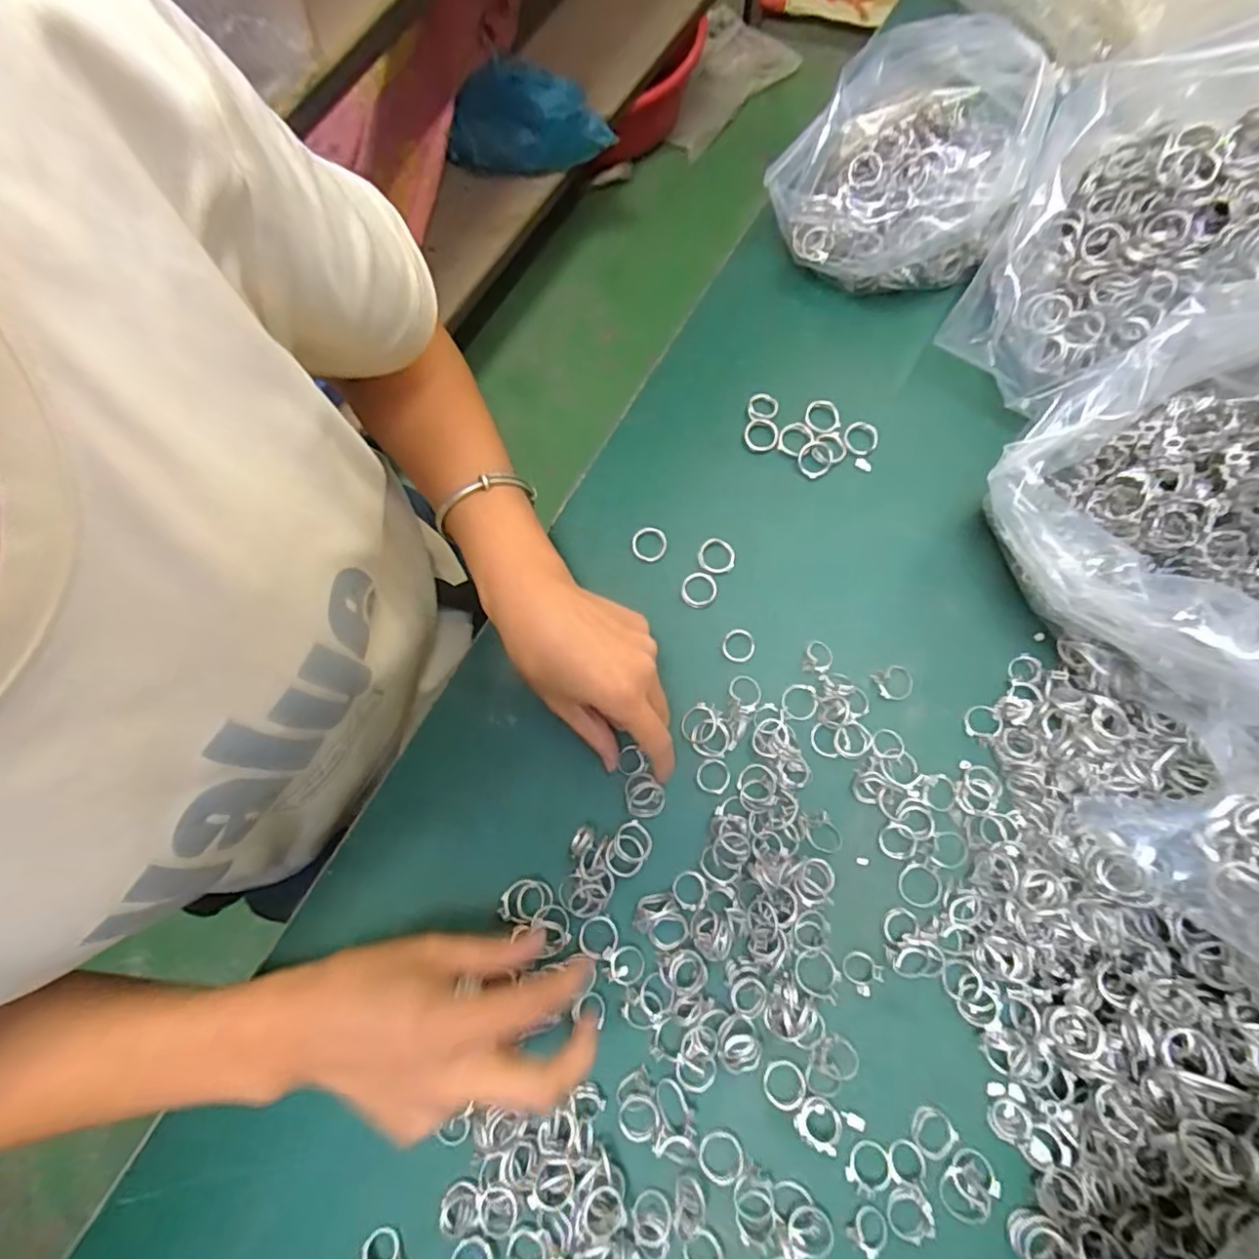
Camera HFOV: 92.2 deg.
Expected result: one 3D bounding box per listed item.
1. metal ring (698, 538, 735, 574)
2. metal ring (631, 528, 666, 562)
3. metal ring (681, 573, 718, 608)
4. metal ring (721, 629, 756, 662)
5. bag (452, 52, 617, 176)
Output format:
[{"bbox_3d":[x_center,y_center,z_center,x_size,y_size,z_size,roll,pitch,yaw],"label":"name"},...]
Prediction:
[{"bbox_3d":[0.055,-0.047,0.383,0.023,0.004,0.022,0,77,0],"label":"metal ring"},{"bbox_3d":[0.013,-0.055,0.386,0.022,0.004,0.023,0,77,0],"label":"metal ring"},{"bbox_3d":[0.044,-0.025,0.380,0.022,0.004,0.022,0,77,0],"label":"metal ring"},{"bbox_3d":[0.067,0.010,0.369,0.020,0.004,0.020,0,77,0],"label":"metal ring"},{"bbox_3d":[-0.178,-0.862,1.041,0.284,0.159,0.089,11,78,5],"label":"bag"}]

